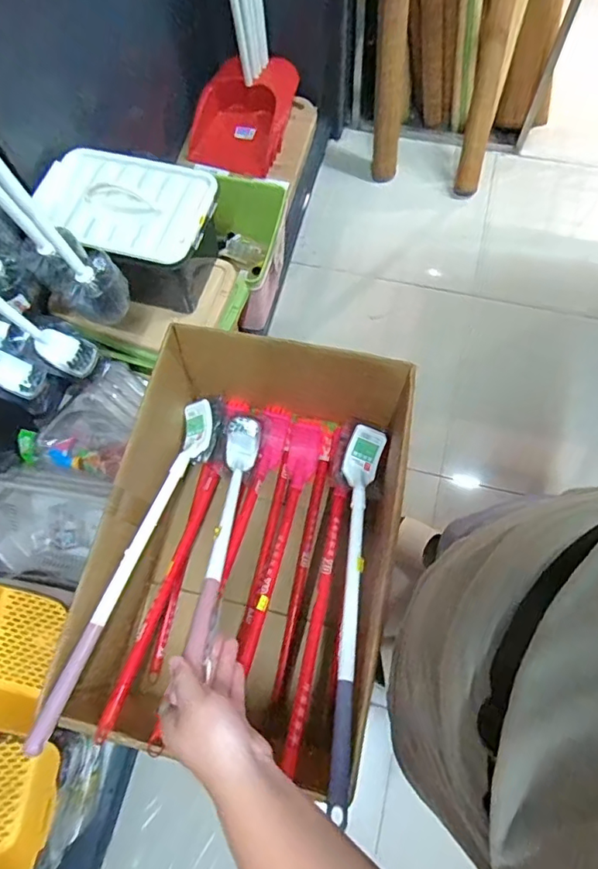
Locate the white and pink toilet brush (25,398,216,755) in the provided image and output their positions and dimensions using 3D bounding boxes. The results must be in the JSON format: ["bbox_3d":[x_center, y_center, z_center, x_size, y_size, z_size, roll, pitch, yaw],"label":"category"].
[{"bbox_3d":[-0.236,0.166,0.768,0.062,0.064,0.528,15,54,7],"label":"white and pink toilet brush"}]

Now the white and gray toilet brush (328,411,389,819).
[{"bbox_3d":[0.078,0.210,0.733,0.061,0.039,0.512,6,57,4],"label":"white and gray toilet brush"}]

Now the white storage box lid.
[{"bbox_3d":[-0.341,-0.459,1.024,0.348,0.024,0.242,18,72,8],"label":"white storage box lid"}]

